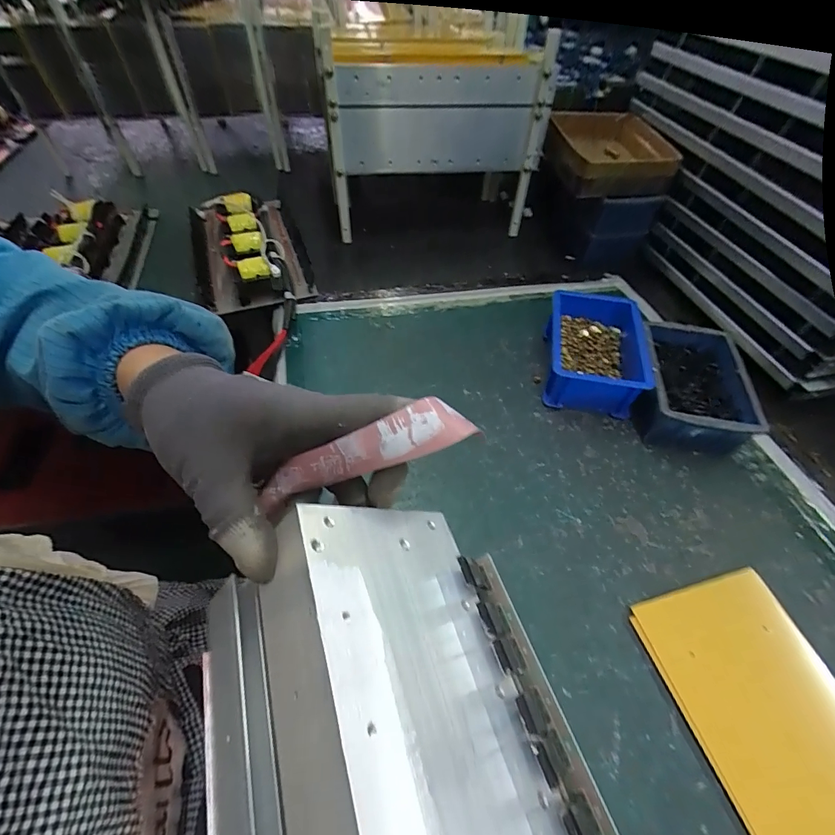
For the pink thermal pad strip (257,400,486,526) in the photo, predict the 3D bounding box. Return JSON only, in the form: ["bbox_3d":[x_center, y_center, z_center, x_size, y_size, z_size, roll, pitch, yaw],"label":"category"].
[{"bbox_3d":[-0.032,0.020,0.221,0.121,0.031,0.019,-22,52,8],"label":"pink thermal pad strip"}]

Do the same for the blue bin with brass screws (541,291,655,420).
[{"bbox_3d":[0.199,-0.076,0.473,0.101,0.056,0.150,11,51,6],"label":"blue bin with brass screws"}]

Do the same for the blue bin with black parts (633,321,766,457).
[{"bbox_3d":[0.285,-0.031,0.438,0.102,0.054,0.148,16,52,10],"label":"blue bin with black parts"}]

